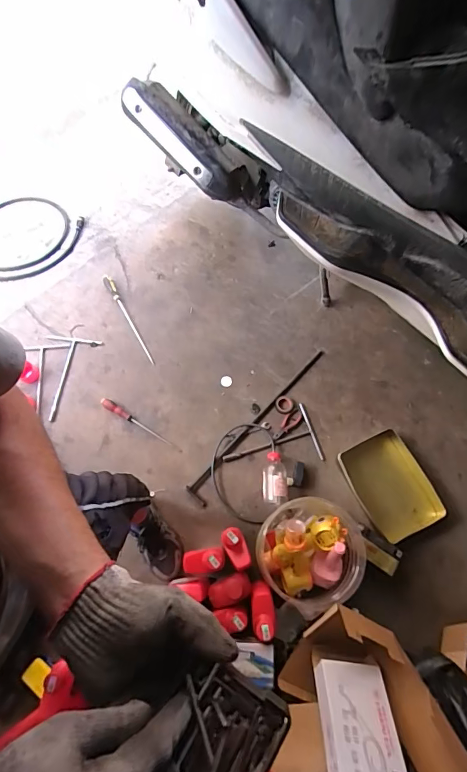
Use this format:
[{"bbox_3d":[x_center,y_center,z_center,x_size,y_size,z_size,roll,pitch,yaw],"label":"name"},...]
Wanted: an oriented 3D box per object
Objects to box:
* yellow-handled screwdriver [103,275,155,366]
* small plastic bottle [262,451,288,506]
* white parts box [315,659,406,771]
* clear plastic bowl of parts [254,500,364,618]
[{"bbox_3d":[-0.367,-0.233,1.449,0.026,0.031,0.371,-27,73,-10],"label":"yellow-handled screwdriver"},{"bbox_3d":[0.125,0.278,1.262,0.073,0.066,0.170,3,61,0],"label":"small plastic bottle"},{"bbox_3d":[0.253,0.720,0.800,0.147,0.046,0.321,0,36,-1],"label":"white parts box"},{"bbox_3d":[0.198,0.424,1.082,0.258,0.233,0.241,0,70,-1],"label":"clear plastic bowl of parts"}]

